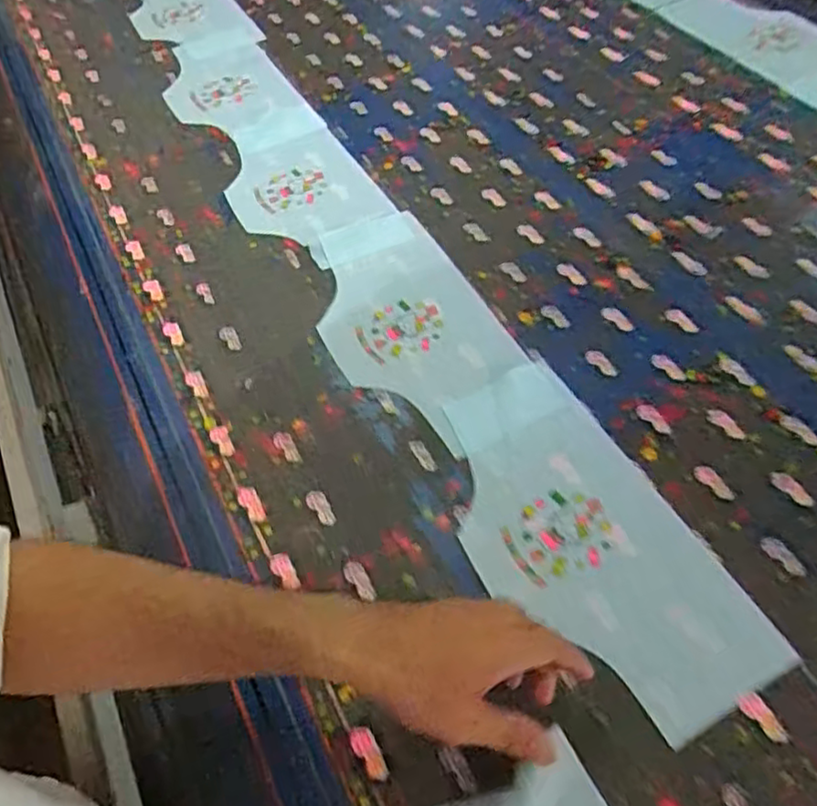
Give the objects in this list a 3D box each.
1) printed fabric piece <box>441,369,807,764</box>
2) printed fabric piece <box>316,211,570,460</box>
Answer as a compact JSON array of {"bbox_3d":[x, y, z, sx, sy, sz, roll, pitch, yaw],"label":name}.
[{"bbox_3d":[0.137,0.106,0.547,0.167,0.009,0.320,-24,57,-14],"label":"printed fabric piece"},{"bbox_3d":[0.002,-0.084,0.694,0.171,0.007,0.329,-23,56,-13],"label":"printed fabric piece"}]

